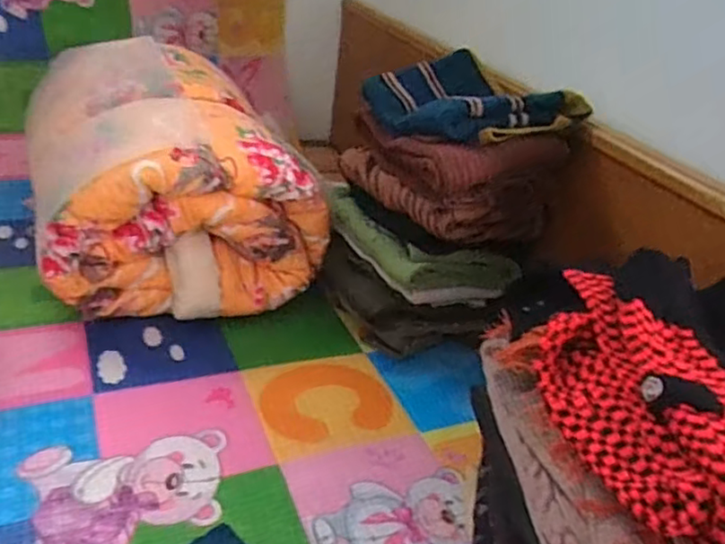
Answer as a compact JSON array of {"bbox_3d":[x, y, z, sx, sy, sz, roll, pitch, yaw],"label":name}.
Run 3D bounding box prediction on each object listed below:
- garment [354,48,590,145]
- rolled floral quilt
[{"bbox_3d":[0.152,-0.245,0.957,0.207,0.087,0.295,-8,33,-25],"label":"garment"},{"bbox_3d":[-0.348,-0.197,1.162,0.428,0.263,0.612,-7,33,-24],"label":"rolled floral quilt"}]

